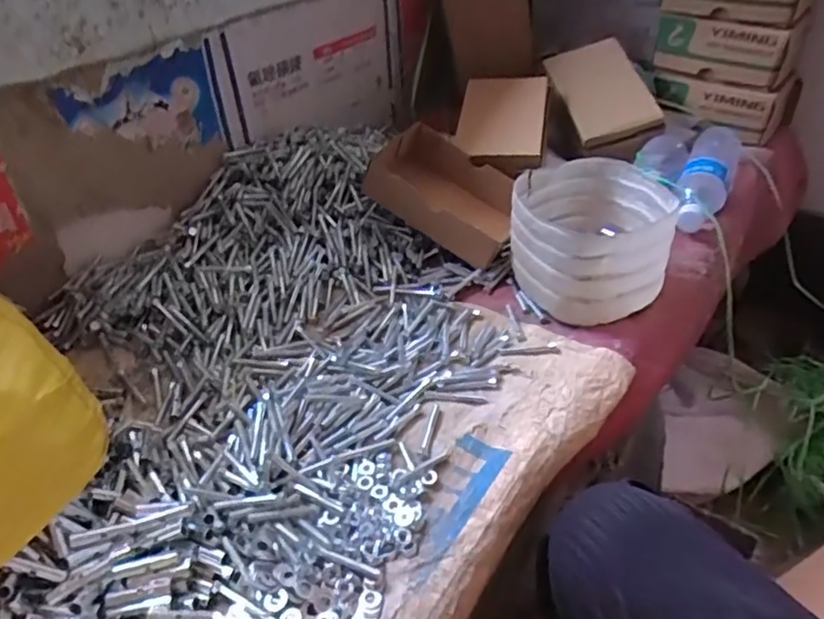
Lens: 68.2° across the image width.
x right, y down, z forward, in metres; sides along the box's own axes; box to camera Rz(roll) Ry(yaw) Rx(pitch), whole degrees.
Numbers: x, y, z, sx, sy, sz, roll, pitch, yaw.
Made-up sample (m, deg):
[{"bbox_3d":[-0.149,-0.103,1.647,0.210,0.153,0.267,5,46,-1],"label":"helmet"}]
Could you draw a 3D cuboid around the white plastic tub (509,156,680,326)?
[{"bbox_3d":[0.198,-0.078,0.678,0.154,0.113,0.158,-4,38,3],"label":"white plastic tub"}]

